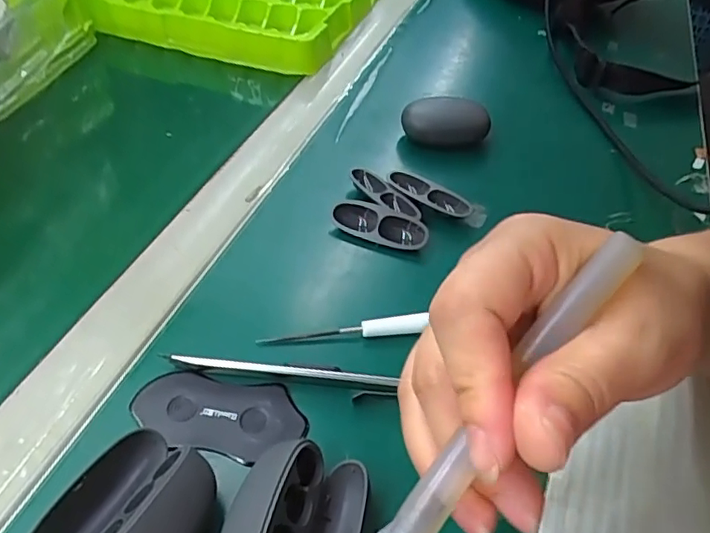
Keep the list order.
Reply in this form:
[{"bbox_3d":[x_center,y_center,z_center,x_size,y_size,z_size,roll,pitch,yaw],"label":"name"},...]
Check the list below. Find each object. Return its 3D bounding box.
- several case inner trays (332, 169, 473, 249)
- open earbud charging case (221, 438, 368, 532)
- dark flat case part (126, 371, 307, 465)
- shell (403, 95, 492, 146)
[{"bbox_3d":[0.032,-0.038,0.372,0.081,0.017,0.064,15,47,8],"label":"several case inner trays"},{"bbox_3d":[-0.024,0.102,0.221,0.052,0.035,0.063,11,47,4],"label":"open earbud charging case"},{"bbox_3d":[-0.065,0.070,0.267,0.080,0.004,0.038,8,47,1],"label":"dark flat case part"},{"bbox_3d":[0.070,-0.111,0.432,0.065,0.025,0.036,-1,47,-7],"label":"shell"}]

